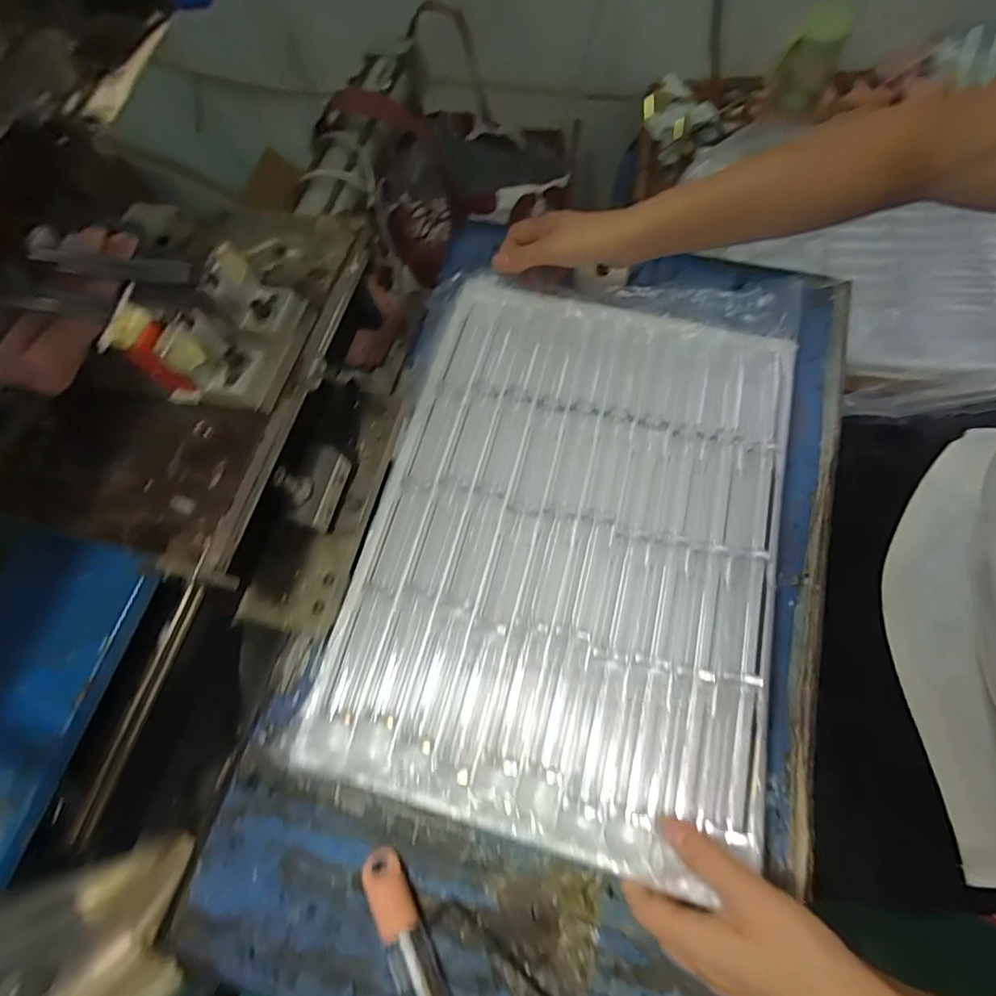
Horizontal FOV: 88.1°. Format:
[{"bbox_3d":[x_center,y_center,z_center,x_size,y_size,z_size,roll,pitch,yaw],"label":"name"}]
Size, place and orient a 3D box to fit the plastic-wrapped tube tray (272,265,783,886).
[{"bbox_3d":[0.053,0.020,0.393,0.296,0.022,0.414,14,70,7],"label":"plastic-wrapped tube tray"}]

